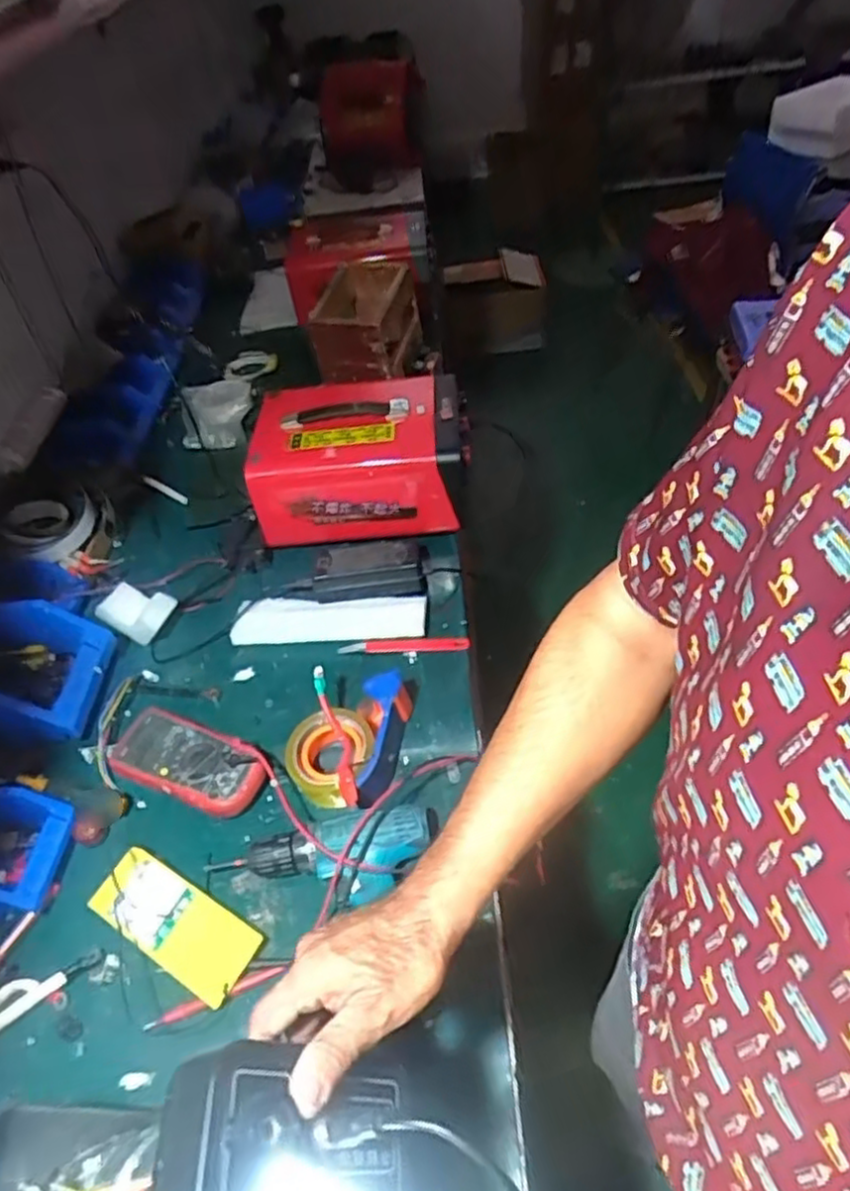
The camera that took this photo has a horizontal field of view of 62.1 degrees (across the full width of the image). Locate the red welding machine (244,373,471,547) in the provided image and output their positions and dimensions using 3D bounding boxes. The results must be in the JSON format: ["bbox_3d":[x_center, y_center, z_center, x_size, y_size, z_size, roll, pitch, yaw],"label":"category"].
[{"bbox_3d":[-0.096,-0.200,1.077,0.311,0.166,0.220,-5,48,1],"label":"red welding machine"}]

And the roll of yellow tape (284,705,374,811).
[{"bbox_3d":[-0.106,0.180,0.792,0.100,0.052,0.095,-3,49,3],"label":"roll of yellow tape"}]

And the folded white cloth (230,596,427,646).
[{"bbox_3d":[-0.128,0.029,0.954,0.254,0.021,0.074,-4,49,2],"label":"folded white cloth"}]

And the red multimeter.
[{"bbox_3d":[-0.272,0.192,0.818,0.184,0.048,0.088,17,52,19],"label":"red multimeter"}]

